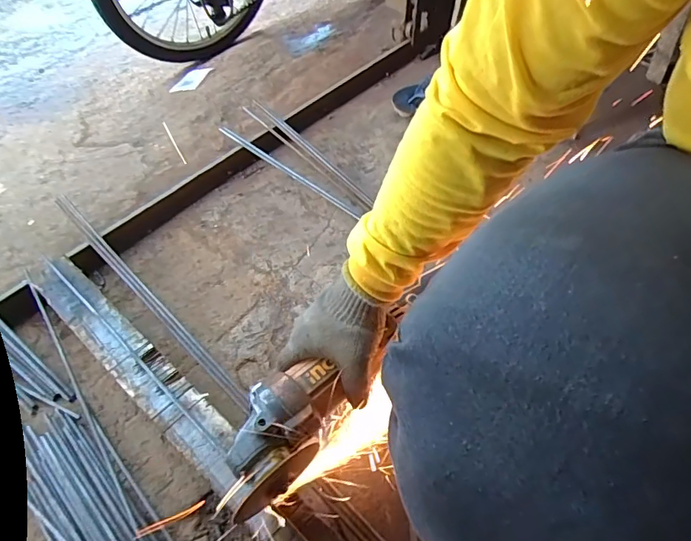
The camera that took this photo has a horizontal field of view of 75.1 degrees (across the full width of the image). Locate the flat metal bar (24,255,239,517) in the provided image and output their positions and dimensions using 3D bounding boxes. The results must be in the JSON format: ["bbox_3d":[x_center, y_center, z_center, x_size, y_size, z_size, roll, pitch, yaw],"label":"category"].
[{"bbox_3d":[-0.270,0.109,0.565,0.435,0.013,0.060,34,62,25],"label":"flat metal bar"}]

